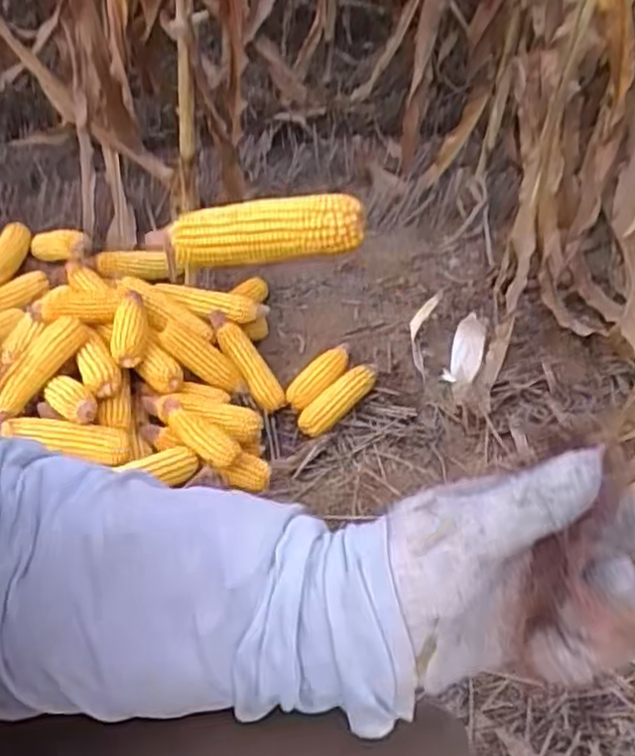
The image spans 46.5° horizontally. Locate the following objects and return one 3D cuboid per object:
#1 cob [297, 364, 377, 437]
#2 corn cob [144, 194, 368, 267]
[{"bbox_3d":[0.039,0.034,1.260,0.173,0.046,0.043,-41,55,-17],"label":"cob"},{"bbox_3d":[-0.065,-0.130,0.677,0.213,0.053,0.042,-2,35,22],"label":"corn cob"}]

